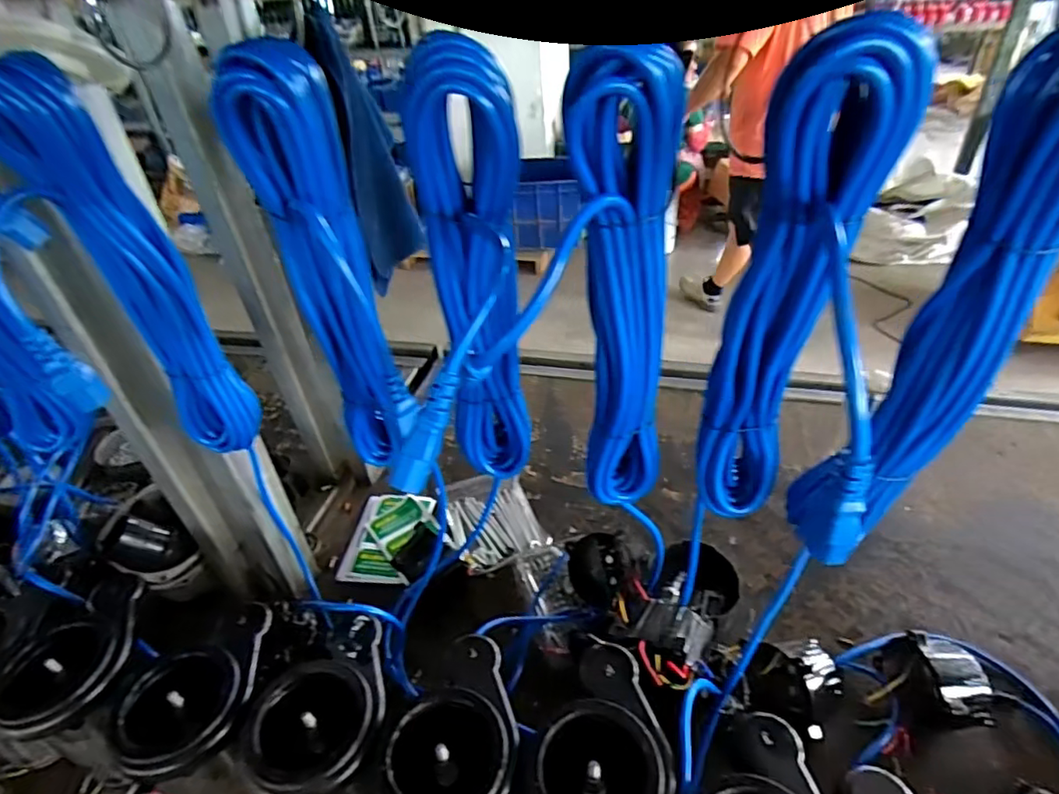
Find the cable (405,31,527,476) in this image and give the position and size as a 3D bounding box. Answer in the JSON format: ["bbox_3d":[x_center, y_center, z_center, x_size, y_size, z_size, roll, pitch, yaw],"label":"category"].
[{"bbox_3d":[-0.034,-0.058,0.405,0.057,0.326,0.071,-14,38,-12],"label":"cable"}]

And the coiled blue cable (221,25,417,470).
[{"bbox_3d":[-0.138,-0.069,0.418,0.062,0.317,0.056,-16,39,-15],"label":"coiled blue cable"}]

